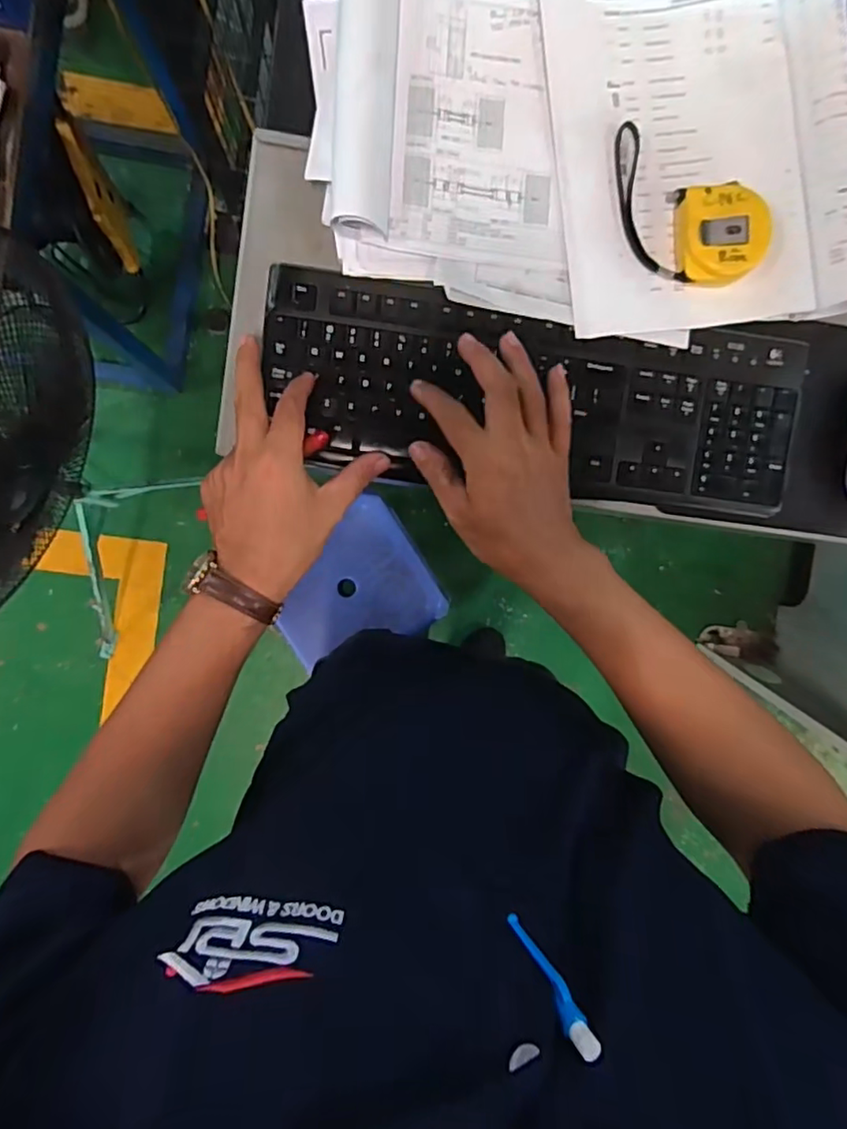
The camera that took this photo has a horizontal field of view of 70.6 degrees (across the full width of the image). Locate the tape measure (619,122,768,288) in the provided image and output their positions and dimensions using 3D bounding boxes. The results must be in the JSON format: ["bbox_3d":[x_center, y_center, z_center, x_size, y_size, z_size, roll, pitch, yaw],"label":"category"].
[{"bbox_3d":[0.198,-0.274,0.465,0.139,0.032,0.081,36,88,-4],"label":"tape measure"}]

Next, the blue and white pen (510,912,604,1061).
[{"bbox_3d":[0.045,0.149,0.216,0.007,0.054,0.008,-42,119,-3],"label":"blue and white pen"}]

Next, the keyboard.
[{"bbox_3d":[0.093,-0.137,0.491,0.439,0.018,0.150,9,90,-4],"label":"keyboard"}]

